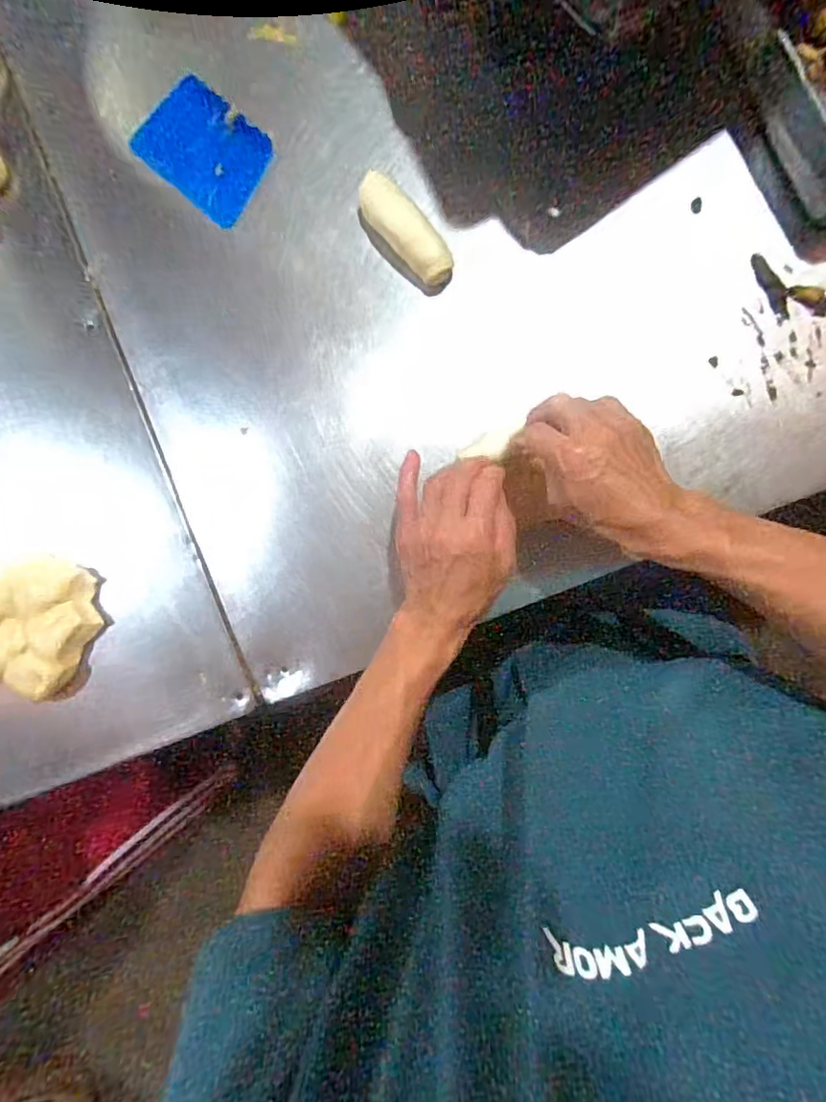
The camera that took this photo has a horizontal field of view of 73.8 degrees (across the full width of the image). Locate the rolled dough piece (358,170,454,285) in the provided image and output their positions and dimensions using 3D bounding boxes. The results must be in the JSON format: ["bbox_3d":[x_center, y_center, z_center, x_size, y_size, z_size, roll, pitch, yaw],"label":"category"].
[{"bbox_3d":[-0.008,-0.279,0.482,0.036,0.041,0.108,-37,88,7],"label":"rolled dough piece"}]

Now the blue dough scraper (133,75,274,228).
[{"bbox_3d":[-0.192,-0.368,0.505,0.120,0.011,0.087,40,95,1],"label":"blue dough scraper"}]

